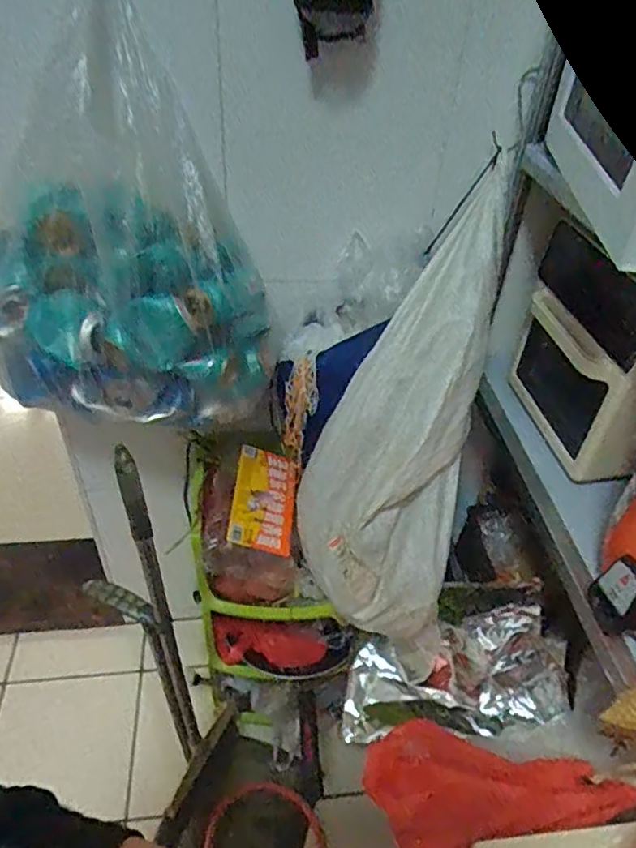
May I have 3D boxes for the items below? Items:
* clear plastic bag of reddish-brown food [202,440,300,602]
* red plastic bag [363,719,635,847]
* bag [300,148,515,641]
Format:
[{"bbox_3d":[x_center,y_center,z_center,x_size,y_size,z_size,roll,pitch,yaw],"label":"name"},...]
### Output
[{"bbox_3d":[-0.112,0.161,0.976,0.155,0.159,0.196,1,42,-4],"label":"clear plastic bag of reddish-brown food"},{"bbox_3d":[0.217,0.426,0.700,0.135,0.361,0.129,44,40,-17],"label":"red plastic bag"},{"bbox_3d":[0.117,-0.016,0.802,0.237,0.671,0.105,19,10,16],"label":"bag"}]

